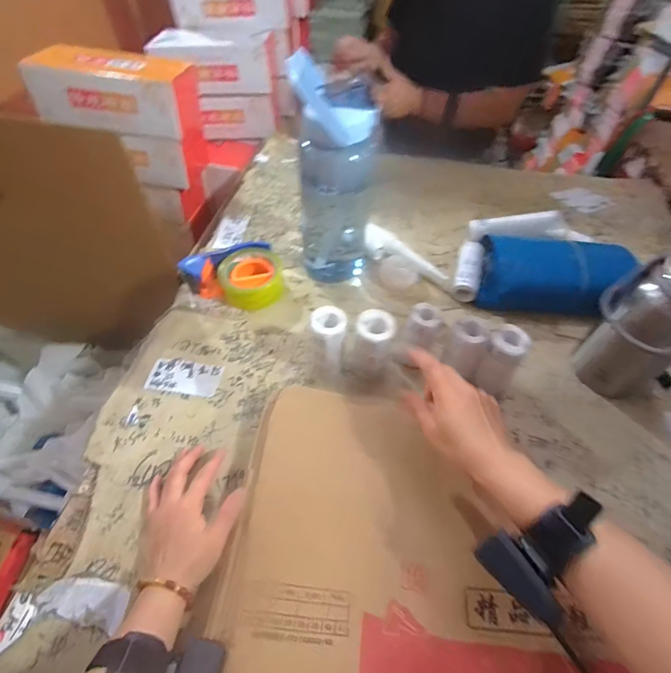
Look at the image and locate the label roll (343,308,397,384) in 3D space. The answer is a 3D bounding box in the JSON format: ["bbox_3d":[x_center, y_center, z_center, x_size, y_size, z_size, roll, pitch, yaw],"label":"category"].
[{"bbox_3d":[0.044,0.015,0.527,0.055,0.100,0.056,1,52,-1],"label":"label roll"}]

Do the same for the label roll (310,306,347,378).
[{"bbox_3d":[-0.011,0.011,0.532,0.048,0.096,0.056,1,52,-2],"label":"label roll"}]

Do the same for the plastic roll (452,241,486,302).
[{"bbox_3d":[0.227,-0.110,0.672,0.039,0.046,0.121,16,53,10],"label":"plastic roll"}]

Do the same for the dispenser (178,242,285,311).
[{"bbox_3d":[-0.160,-0.091,0.630,0.150,0.058,0.112,-19,55,-16],"label":"dispenser"}]

